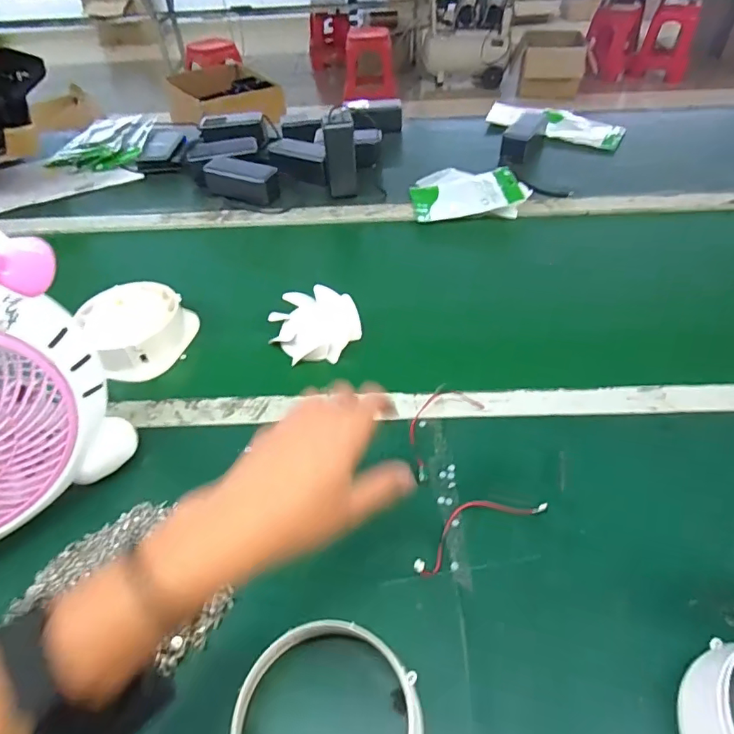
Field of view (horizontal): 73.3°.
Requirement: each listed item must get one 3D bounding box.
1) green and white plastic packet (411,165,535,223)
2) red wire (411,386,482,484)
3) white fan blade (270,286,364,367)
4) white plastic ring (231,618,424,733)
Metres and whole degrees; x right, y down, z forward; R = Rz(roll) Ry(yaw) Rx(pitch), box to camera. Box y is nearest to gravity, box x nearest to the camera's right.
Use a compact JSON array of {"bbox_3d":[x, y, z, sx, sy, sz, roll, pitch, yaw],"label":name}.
[{"bbox_3d":[0.181,-0.324,0.897,0.200,0.042,0.161,-3,45,0],"label":"green and white plastic packet"},{"bbox_3d":[0.073,0.064,0.530,0.055,0.011,0.129,28,55,26],"label":"red wire"},{"bbox_3d":[-0.066,-0.056,0.645,0.109,0.042,0.095,-16,48,-11],"label":"white fan blade"},{"bbox_3d":[-0.023,0.240,0.330,0.120,0.048,0.117,-2,45,2],"label":"white plastic ring"}]

